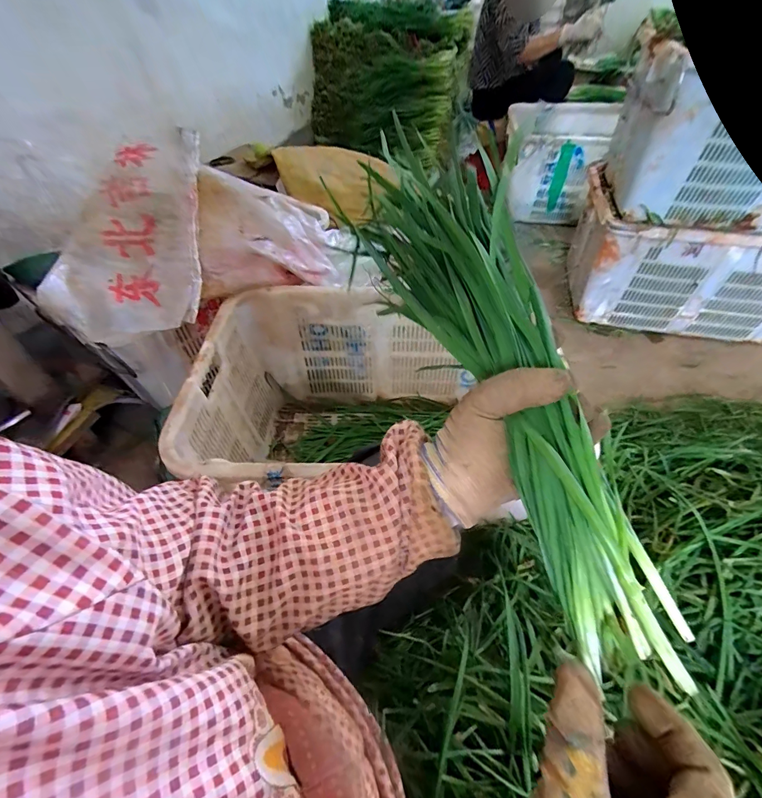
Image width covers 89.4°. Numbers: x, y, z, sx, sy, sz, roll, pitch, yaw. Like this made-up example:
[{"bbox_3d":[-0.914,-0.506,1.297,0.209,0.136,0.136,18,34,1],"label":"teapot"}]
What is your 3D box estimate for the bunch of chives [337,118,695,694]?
[{"bbox_3d":[0.085,-0.034,0.287,0.082,0.096,0.415,-16,68,-13],"label":"bunch of chives"}]

